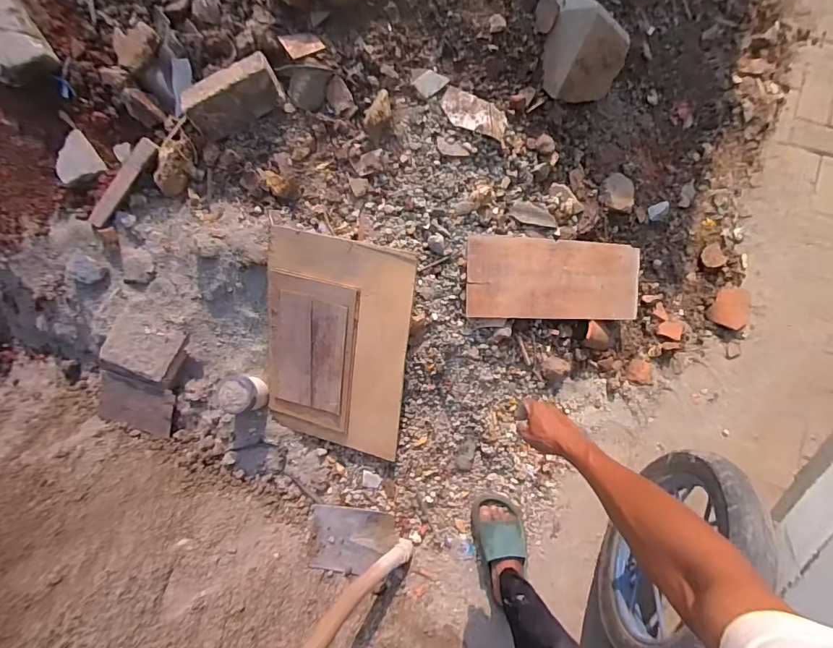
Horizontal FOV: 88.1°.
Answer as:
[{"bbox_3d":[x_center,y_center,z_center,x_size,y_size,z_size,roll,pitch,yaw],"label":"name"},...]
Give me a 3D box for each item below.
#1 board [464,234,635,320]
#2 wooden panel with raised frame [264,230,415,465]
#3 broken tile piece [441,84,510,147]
[{"bbox_3d":[0.368,-0.114,1.110,0.501,0.017,0.200,0,96,-17],"label":"board"},{"bbox_3d":[-0.205,0.071,1.057,0.361,0.055,0.548,11,113,12],"label":"wooden panel with raised frame"},{"bbox_3d":[0.146,-0.502,1.039,0.175,0.016,0.084,23,84,-11],"label":"broken tile piece"}]

